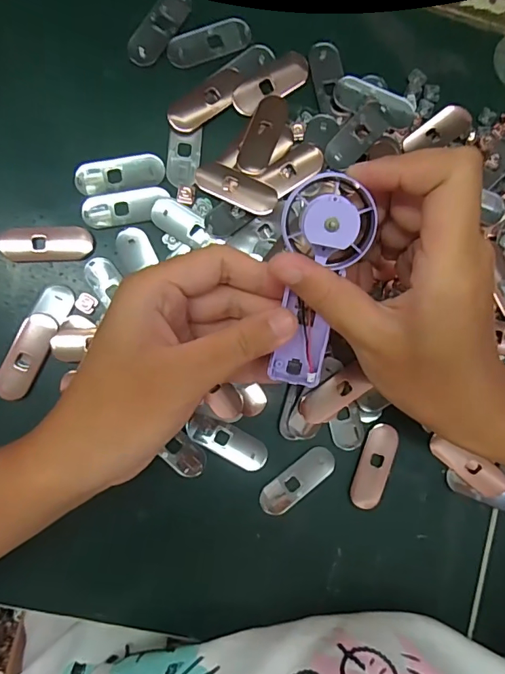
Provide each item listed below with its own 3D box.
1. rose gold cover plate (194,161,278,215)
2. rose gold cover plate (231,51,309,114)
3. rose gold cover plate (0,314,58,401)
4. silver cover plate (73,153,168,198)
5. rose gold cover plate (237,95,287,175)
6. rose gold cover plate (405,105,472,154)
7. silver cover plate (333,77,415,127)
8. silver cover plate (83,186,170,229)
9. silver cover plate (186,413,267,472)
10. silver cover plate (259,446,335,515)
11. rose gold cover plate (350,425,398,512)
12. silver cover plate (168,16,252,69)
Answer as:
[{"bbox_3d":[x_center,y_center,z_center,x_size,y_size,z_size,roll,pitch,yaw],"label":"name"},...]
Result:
[{"bbox_3d":[-0.009,-0.086,0.271,0.048,0.004,0.019,24,86,-3],"label":"rose gold cover plate"},{"bbox_3d":[0.011,-0.149,0.276,0.051,0.004,0.021,-36,91,-5],"label":"rose gold cover plate"},{"bbox_3d":[-0.125,0.011,0.259,0.019,0.008,0.048,25,86,-3],"label":"rose gold cover plate"},{"bbox_3d":[-0.076,-0.094,0.272,0.049,0.005,0.019,-13,89,-5],"label":"silver cover plate"},{"bbox_3d":[0.006,-0.118,0.274,0.019,0.004,0.047,21,87,-3],"label":"rose gold cover plate"},{"bbox_3d":[0.113,-0.125,0.284,0.046,0.004,0.020,-36,91,-5],"label":"rose gold cover plate"},{"bbox_3d":[0.073,-0.139,0.278,0.050,0.005,0.020,17,94,-5],"label":"silver cover plate"},{"bbox_3d":[-0.072,-0.075,0.270,0.048,0.004,0.020,-13,89,-5],"label":"silver cover plate"},{"bbox_3d":[-0.014,0.060,0.268,0.048,0.004,0.018,29,86,-3],"label":"silver cover plate"},{"bbox_3d":[0.026,0.083,0.272,0.049,0.004,0.019,-39,91,-5],"label":"silver cover plate"},{"bbox_3d":[0.072,0.076,0.276,0.019,0.004,0.049,18,87,-3],"label":"rose gold cover plate"},{"bbox_3d":[-0.026,-0.175,0.276,0.050,0.004,0.019,-25,90,-5],"label":"silver cover plate"}]

